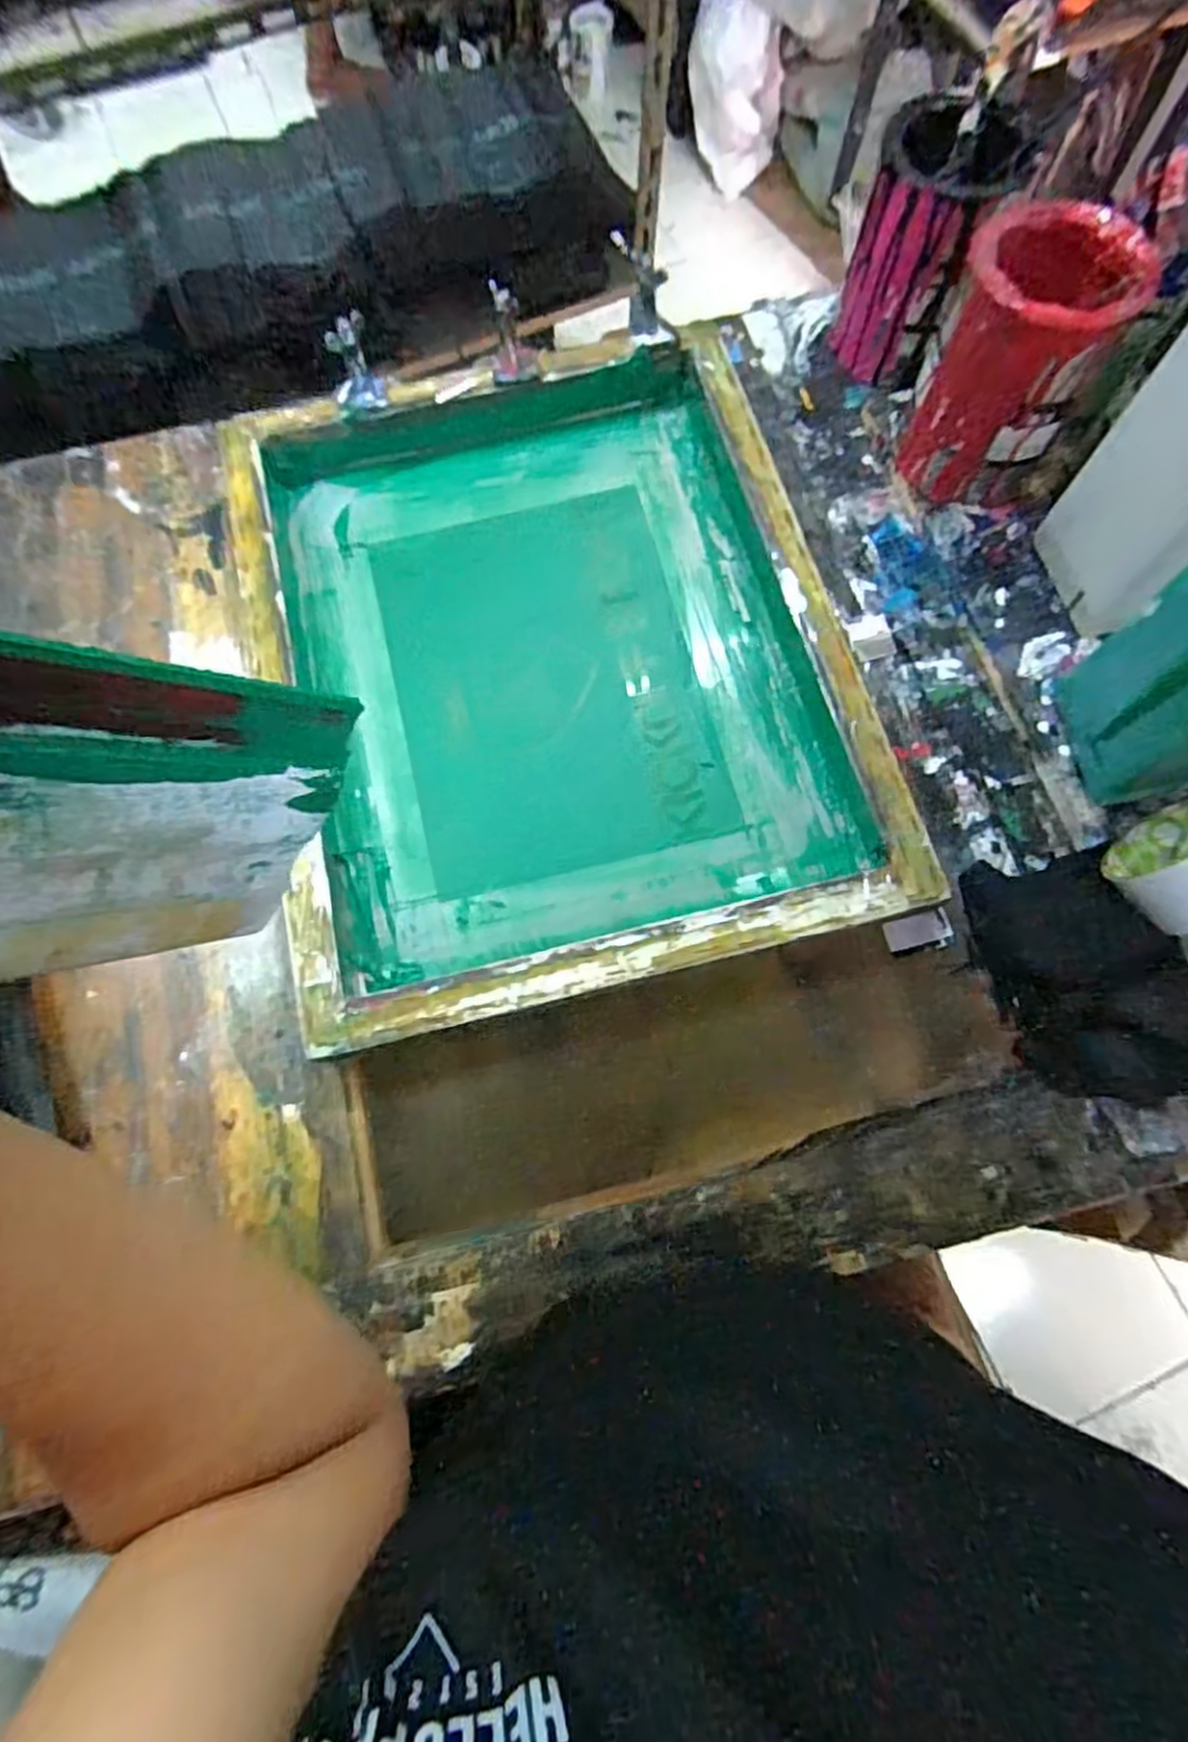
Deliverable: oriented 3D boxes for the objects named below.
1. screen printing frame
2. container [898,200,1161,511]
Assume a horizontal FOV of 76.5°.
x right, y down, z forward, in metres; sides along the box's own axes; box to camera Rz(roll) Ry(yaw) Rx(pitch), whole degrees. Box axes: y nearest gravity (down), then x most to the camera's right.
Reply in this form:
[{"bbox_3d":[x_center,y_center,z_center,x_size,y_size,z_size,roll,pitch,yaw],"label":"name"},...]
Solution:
[{"bbox_3d":[-0.034,-0.157,0.543,0.402,0.047,0.494,-14,71,-3],"label":"screen printing frame"},{"bbox_3d":[0.296,-0.344,0.532,0.112,0.161,0.107,0,71,1],"label":"container"}]

